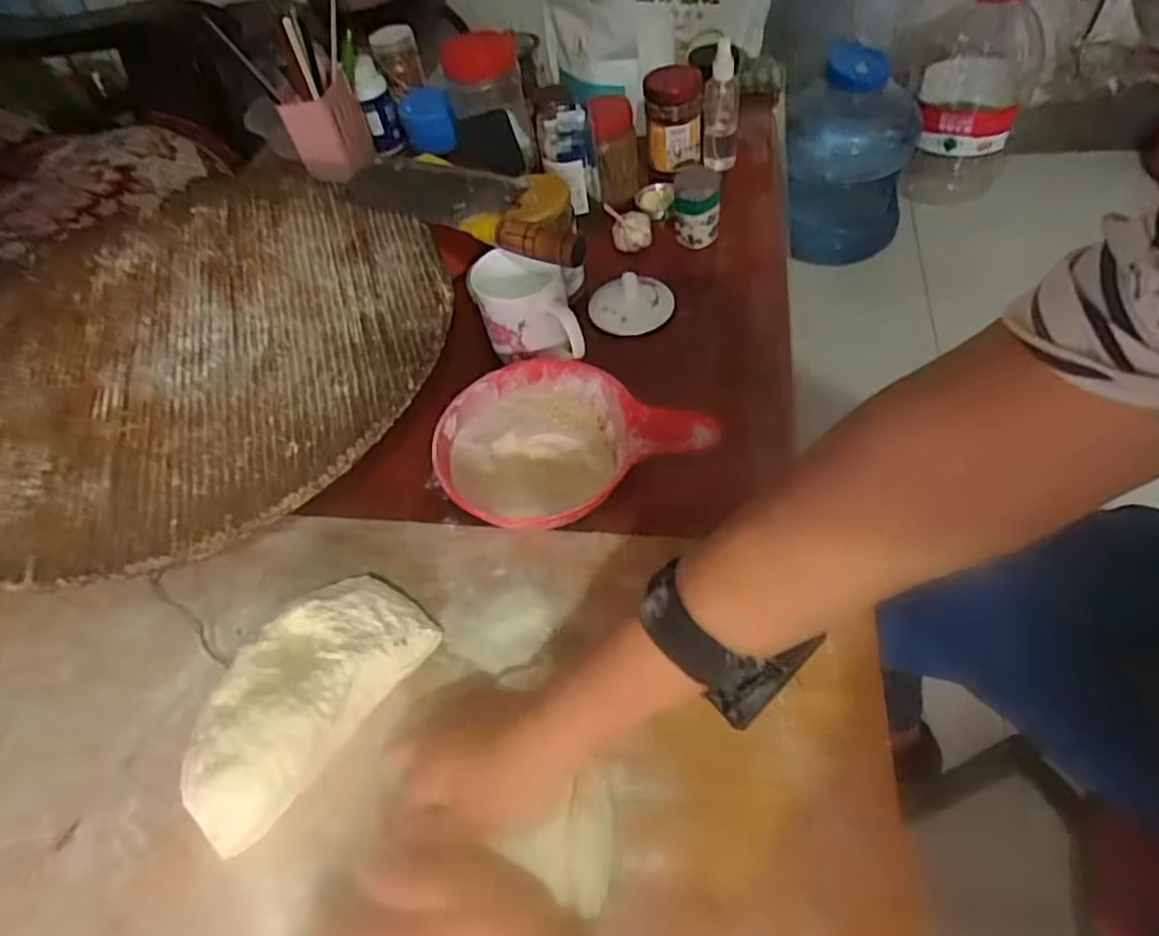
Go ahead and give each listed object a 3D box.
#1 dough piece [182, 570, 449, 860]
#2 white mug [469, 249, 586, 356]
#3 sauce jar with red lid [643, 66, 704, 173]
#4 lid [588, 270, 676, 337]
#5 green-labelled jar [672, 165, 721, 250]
[{"bbox_3d":[-0.178,0.146,0.454,0.088,0.061,0.172,26,60,23],"label":"dough piece"},{"bbox_3d":[-0.047,-0.141,0.644,0.084,0.087,0.088,-11,52,-2],"label":"white mug"},{"bbox_3d":[0.108,-0.402,0.806,0.065,0.103,0.054,-2,54,7],"label":"sauce jar with red lid"},{"bbox_3d":[0.052,-0.167,0.711,0.085,0.021,0.066,-11,52,-2],"label":"lid"},{"bbox_3d":[0.125,-0.280,0.749,0.048,0.066,0.041,0,54,8],"label":"green-labelled jar"}]

